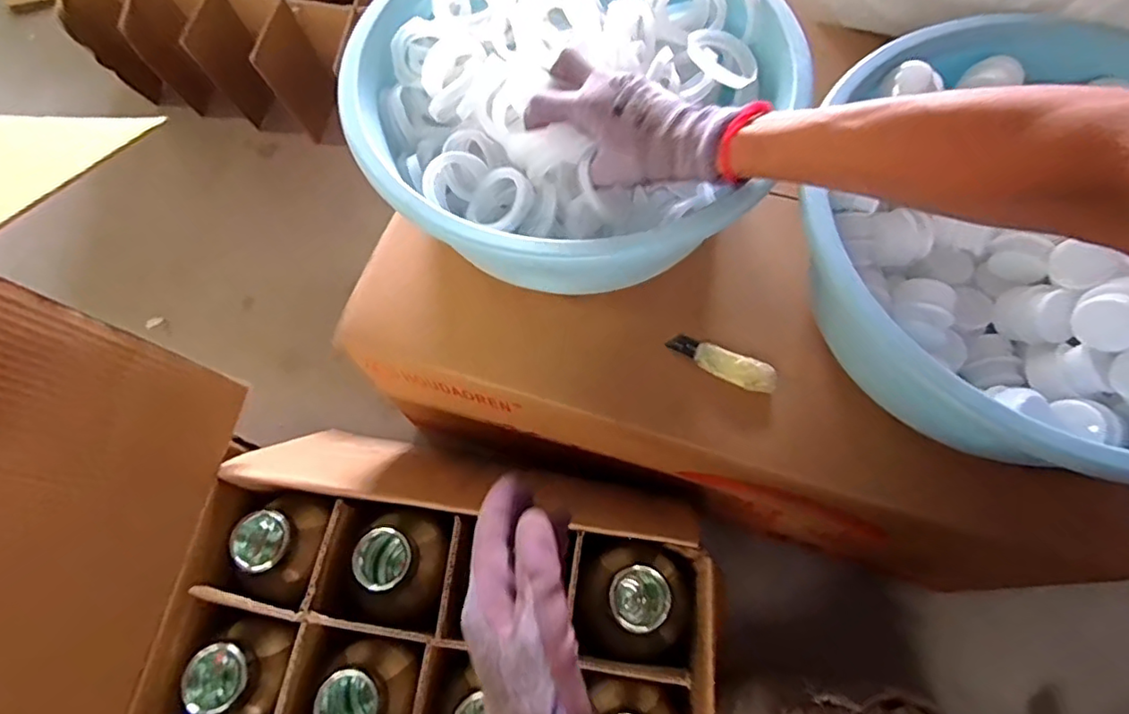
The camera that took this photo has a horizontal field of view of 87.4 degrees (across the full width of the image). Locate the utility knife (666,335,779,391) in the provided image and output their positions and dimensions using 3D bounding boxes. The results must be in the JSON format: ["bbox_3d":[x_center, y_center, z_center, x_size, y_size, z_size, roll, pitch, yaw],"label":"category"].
[{"bbox_3d":[0.135,0.005,0.508,0.094,0.011,0.027,21,69,11],"label":"utility knife"}]

